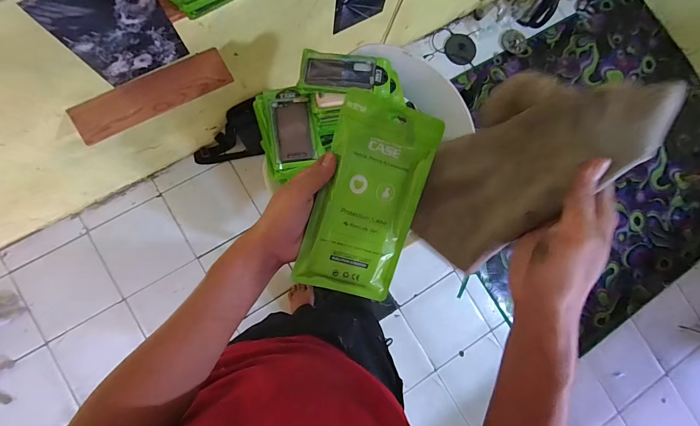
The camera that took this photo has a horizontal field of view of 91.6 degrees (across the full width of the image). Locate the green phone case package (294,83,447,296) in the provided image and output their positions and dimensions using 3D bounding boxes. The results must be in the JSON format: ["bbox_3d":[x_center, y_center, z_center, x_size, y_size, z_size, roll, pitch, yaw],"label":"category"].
[{"bbox_3d":[0.021,-0.012,0.367,0.109,0.011,0.207,16,97,-15],"label":"green phone case package"}]

